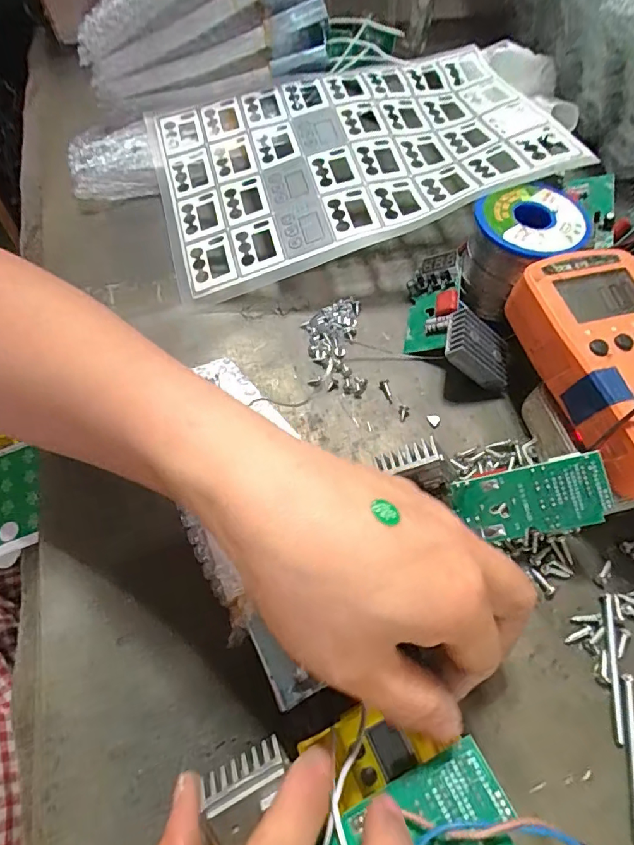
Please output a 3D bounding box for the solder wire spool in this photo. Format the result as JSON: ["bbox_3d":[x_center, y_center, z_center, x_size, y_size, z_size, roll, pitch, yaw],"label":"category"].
[{"bbox_3d":[0.125,-0.105,0.300,0.062,0.061,0.060,-32,68,-17],"label":"solder wire spool"}]

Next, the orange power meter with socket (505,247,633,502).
[{"bbox_3d":[0.150,-0.028,0.235,0.066,0.029,0.124,-13,64,-8],"label":"orange power meter with socket"}]

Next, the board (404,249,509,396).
[{"bbox_3d":[0.089,-0.068,0.296,0.059,0.035,0.088,6,62,2],"label":"board"}]

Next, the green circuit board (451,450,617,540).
[{"bbox_3d":[0.102,0.037,0.226,0.067,0.004,0.034,-18,93,20],"label":"green circuit board"}]

